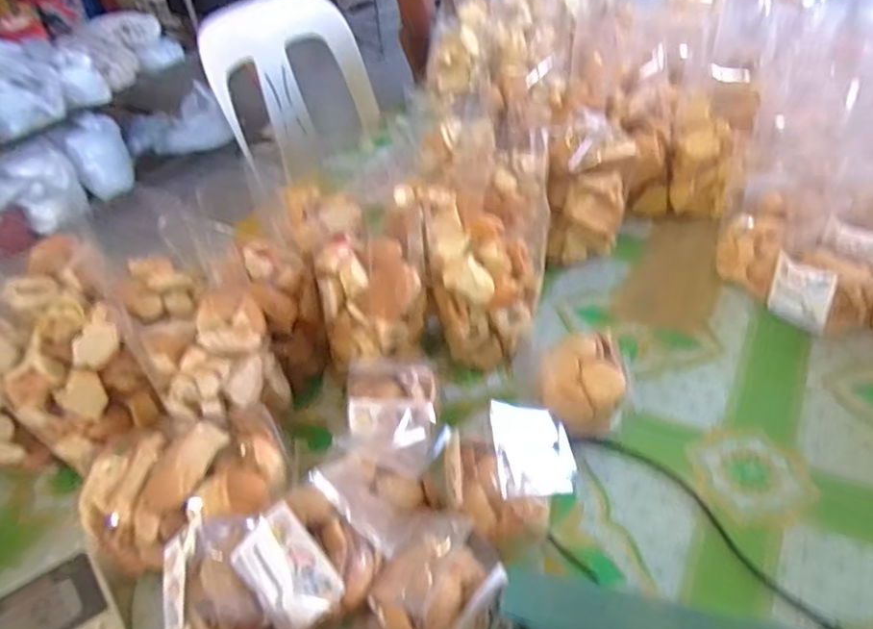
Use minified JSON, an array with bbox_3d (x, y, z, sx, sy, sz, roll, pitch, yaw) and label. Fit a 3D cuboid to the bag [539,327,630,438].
[{"bbox_3d":[0.138,0.073,0.588,0.077,0.083,0.084,0,42,7],"label":"bag"}]

